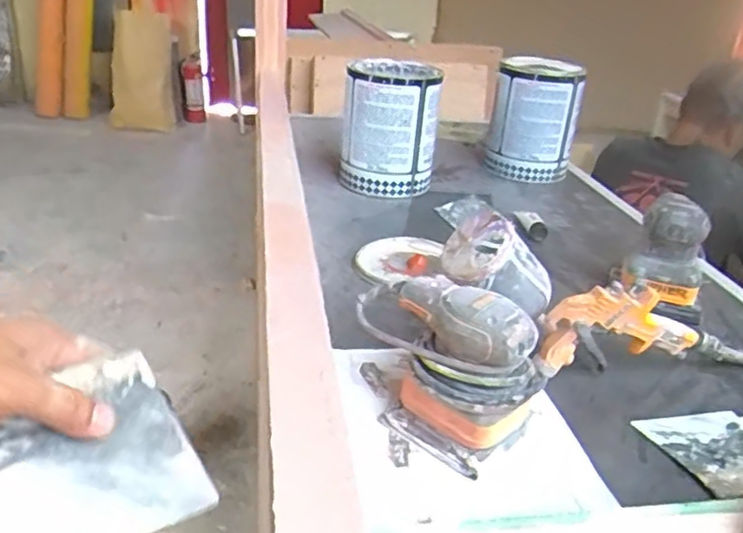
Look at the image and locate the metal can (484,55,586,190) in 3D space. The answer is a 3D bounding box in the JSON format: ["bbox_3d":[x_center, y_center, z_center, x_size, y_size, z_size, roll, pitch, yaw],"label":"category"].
[{"bbox_3d":[0.307,-0.283,1.274,0.162,0.211,0.185,8,26,9],"label":"metal can"}]

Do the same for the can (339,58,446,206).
[{"bbox_3d":[0.030,-0.234,1.130,0.161,0.204,0.148,4,26,0],"label":"can"}]

